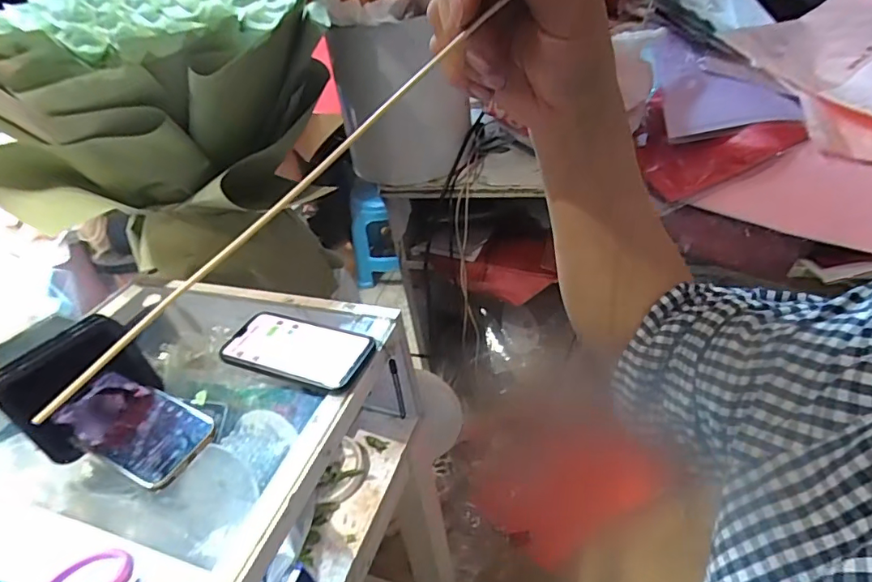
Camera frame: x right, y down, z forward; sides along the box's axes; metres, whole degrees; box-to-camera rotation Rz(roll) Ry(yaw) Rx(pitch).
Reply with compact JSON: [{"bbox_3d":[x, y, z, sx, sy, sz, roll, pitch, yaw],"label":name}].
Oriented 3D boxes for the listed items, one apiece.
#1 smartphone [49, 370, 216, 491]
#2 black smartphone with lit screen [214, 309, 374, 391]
[{"bbox_3d":[-0.275,0.119,0.466,0.148,0.006,0.073,19,46,19],"label":"smartphone"},{"bbox_3d":[-0.145,0.059,0.533,0.153,0.009,0.076,11,41,21],"label":"black smartphone with lit screen"}]

